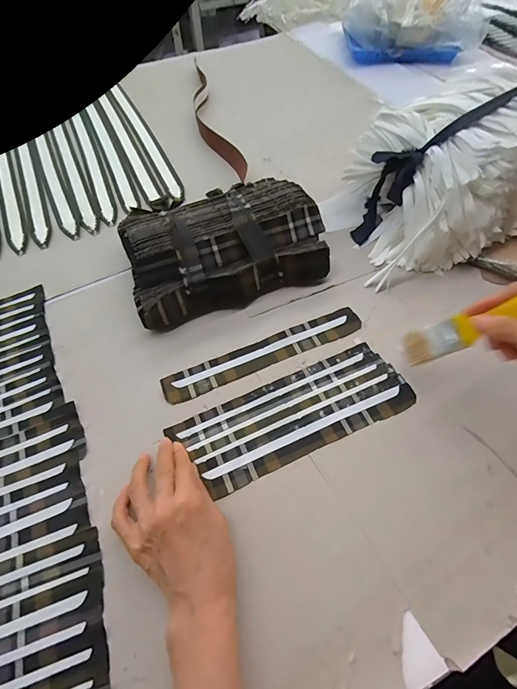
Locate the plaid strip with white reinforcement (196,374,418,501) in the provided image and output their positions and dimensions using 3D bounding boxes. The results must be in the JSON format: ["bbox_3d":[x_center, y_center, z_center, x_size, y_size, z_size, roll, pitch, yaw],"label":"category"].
[{"bbox_3d":[0.061,0.092,0.390,0.244,0.004,0.038,-22,57,-11],"label":"plaid strip with white reinforcement"}]

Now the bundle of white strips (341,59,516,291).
[{"bbox_3d":[0.313,-0.271,0.522,0.391,0.162,0.246,-18,56,-8],"label":"bundle of white strips"}]

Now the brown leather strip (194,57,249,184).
[{"bbox_3d":[-0.104,-0.480,0.765,0.054,0.035,0.461,-14,56,-6],"label":"brown leather strip"}]

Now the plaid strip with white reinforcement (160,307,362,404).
[{"bbox_3d":[0.009,0.010,0.455,0.258,0.005,0.039,-22,57,-11],"label":"plaid strip with white reinforcement"}]

